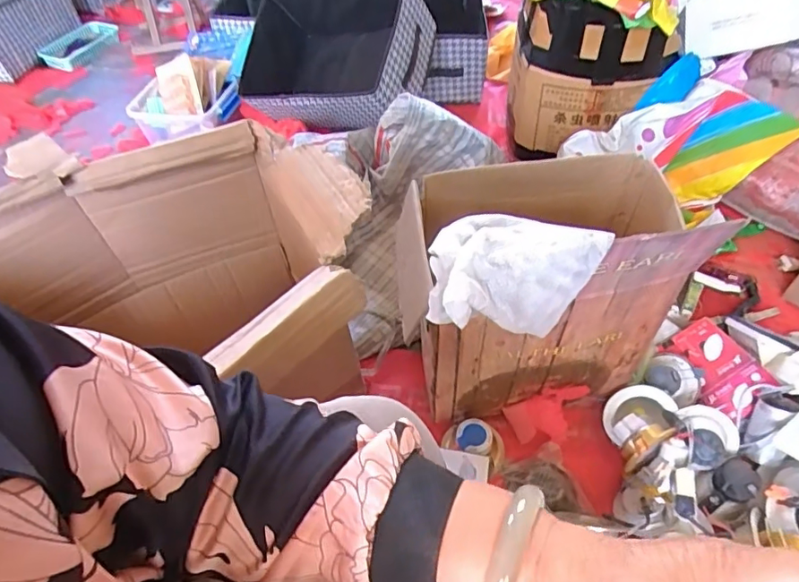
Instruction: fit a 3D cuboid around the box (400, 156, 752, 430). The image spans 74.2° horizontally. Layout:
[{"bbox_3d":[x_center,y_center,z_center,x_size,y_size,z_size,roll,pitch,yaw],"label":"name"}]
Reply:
[{"bbox_3d":[0.187,-0.024,0.728,0.347,0.404,0.267,0,50,3],"label":"box"}]

